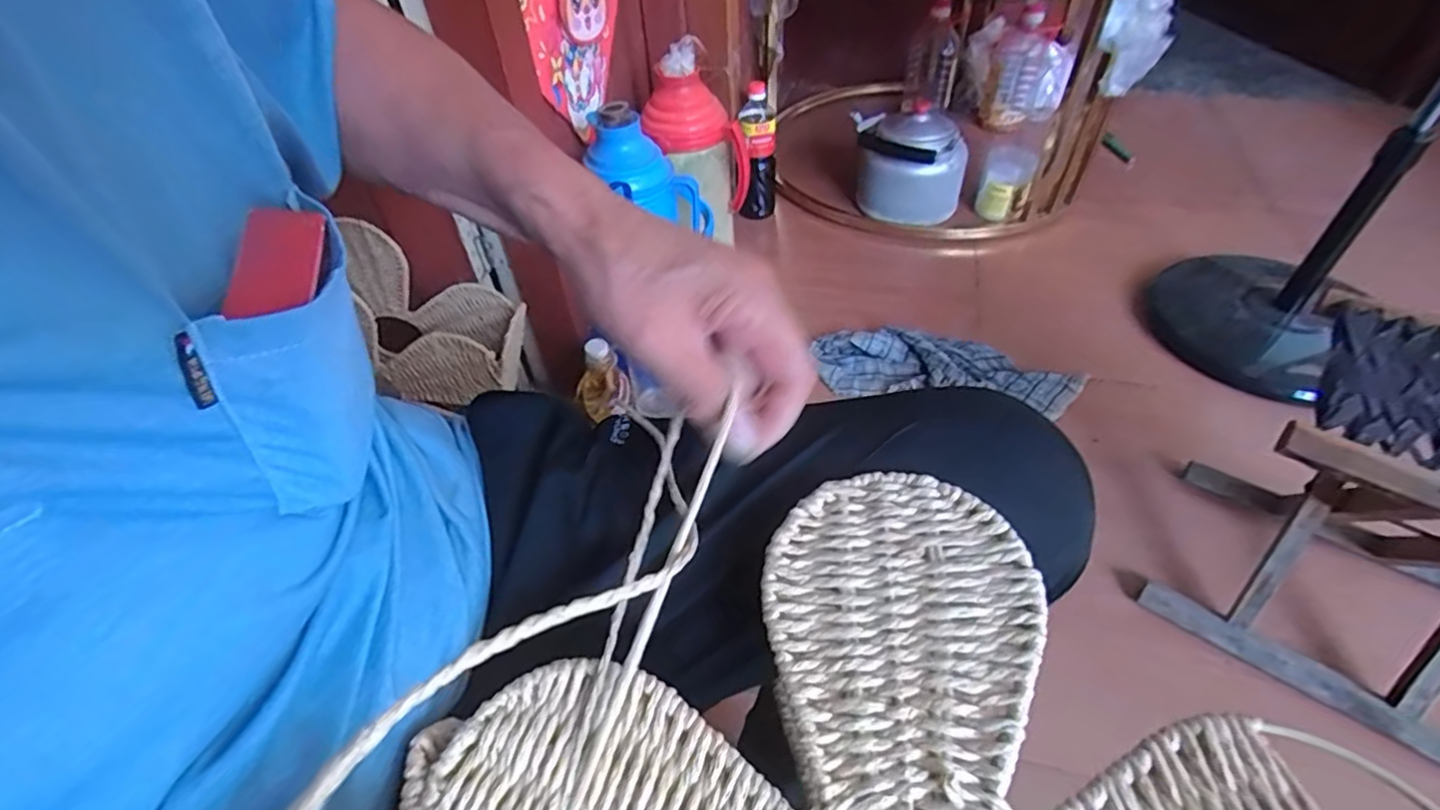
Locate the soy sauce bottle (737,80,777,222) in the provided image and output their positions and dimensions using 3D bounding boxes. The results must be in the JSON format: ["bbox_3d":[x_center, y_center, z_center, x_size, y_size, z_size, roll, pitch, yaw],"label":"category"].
[{"bbox_3d":[0.079,-0.525,1.323,0.074,0.261,0.058,3,46,7],"label":"soy sauce bottle"}]

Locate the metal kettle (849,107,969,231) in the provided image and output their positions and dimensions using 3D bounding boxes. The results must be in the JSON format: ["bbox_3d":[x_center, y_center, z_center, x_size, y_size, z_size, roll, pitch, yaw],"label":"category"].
[{"bbox_3d":[0.405,-0.516,1.380,0.230,0.204,0.187,5,46,9],"label":"metal kettle"}]

